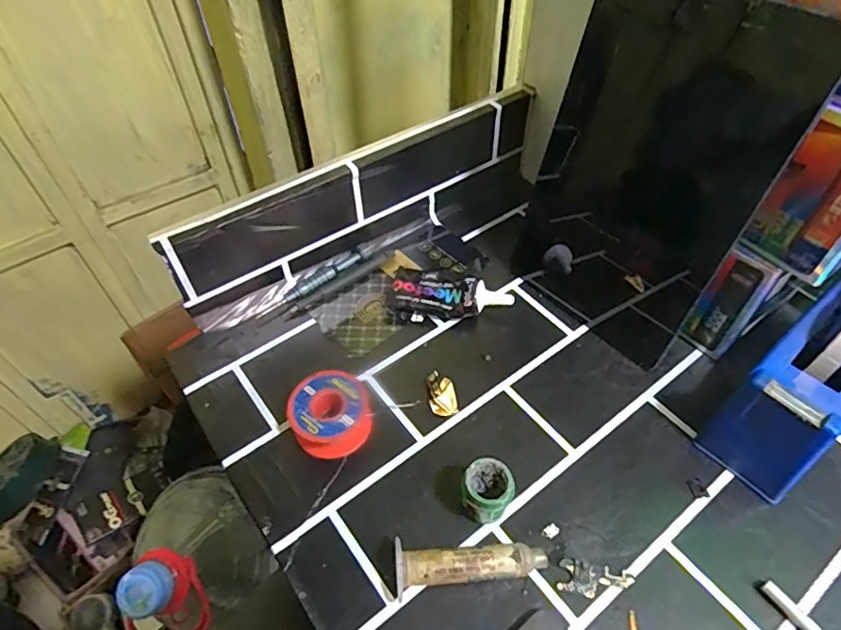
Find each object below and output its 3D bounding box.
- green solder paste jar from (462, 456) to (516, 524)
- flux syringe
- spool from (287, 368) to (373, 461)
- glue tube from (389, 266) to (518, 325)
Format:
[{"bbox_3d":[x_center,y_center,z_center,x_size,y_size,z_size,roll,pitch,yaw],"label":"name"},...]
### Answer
[{"bbox_3d":[0.041,0.109,0.329,0.030,0.035,0.029,-1,50,1],"label":"green solder paste jar"},{"bbox_3d":[0.028,0.143,0.313,0.087,0.021,0.025,-8,50,-5],"label":"flux syringe"},{"bbox_3d":[-0.062,0.068,0.370,0.054,0.026,0.052,-1,50,1],"label":"spool"},{"bbox_3d":[0.024,-0.015,0.441,0.098,0.026,0.049,7,50,8],"label":"glue tube"}]

